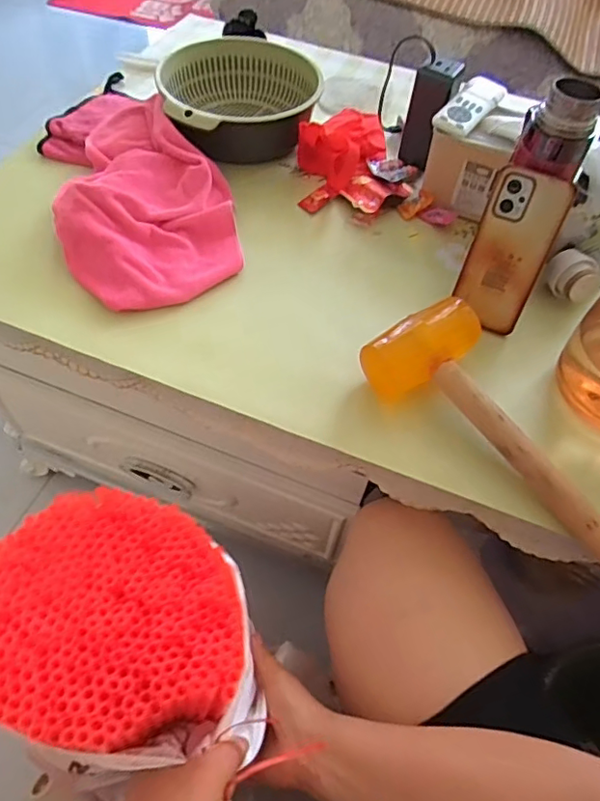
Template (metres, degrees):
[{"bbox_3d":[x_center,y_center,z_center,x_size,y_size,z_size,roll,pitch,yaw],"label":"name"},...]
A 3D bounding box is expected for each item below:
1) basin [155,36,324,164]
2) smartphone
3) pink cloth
[{"bbox_3d":[-0.087,-0.421,0.788,0.218,0.080,0.186,-17,58,-15],"label":"basin"},{"bbox_3d":[0.215,-0.153,0.581,0.073,0.159,0.015,21,29,13],"label":"smartphone"},{"bbox_3d":[-0.213,-0.296,0.708,0.211,0.050,0.448,-16,58,-15],"label":"pink cloth"}]

